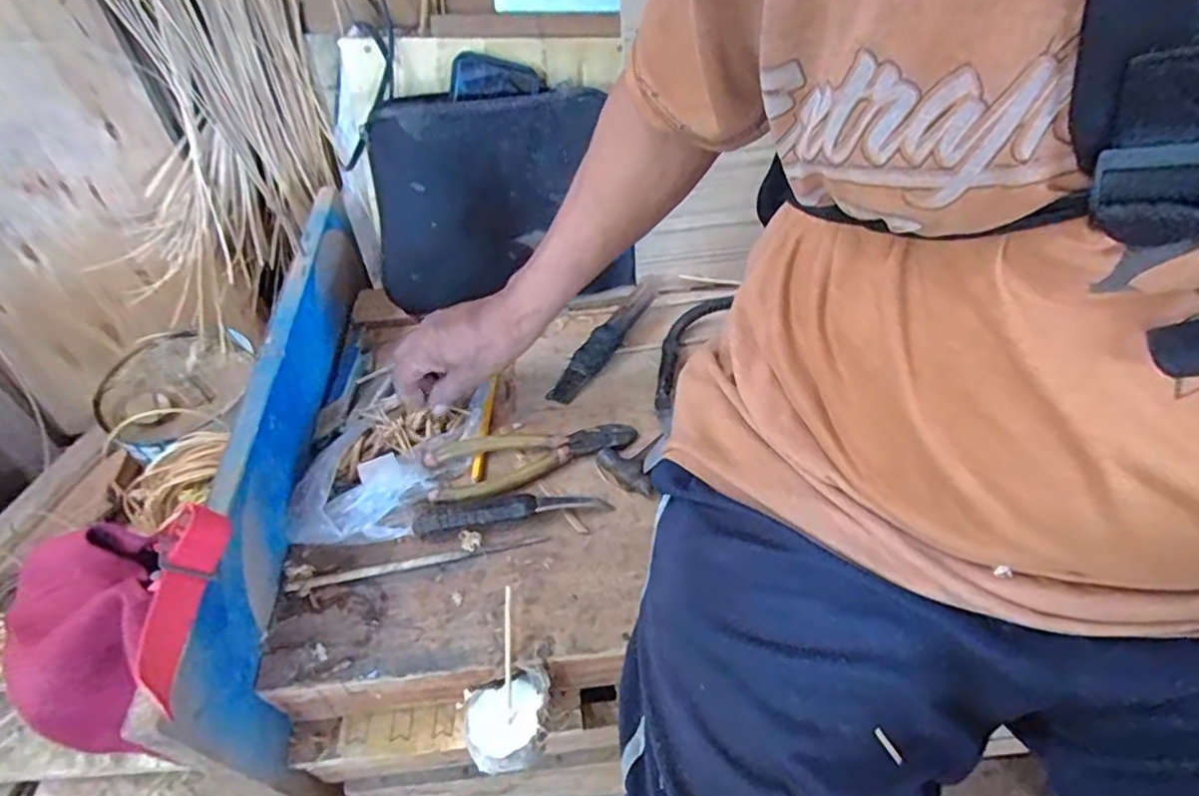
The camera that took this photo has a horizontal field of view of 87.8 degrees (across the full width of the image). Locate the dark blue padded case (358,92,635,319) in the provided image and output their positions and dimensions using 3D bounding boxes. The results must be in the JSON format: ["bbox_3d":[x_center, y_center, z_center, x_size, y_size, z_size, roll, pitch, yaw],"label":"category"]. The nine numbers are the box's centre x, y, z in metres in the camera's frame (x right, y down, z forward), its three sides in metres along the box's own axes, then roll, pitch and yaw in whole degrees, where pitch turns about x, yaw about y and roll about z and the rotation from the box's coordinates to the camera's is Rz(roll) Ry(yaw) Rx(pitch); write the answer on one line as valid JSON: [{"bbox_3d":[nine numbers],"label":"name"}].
[{"bbox_3d":[-0.092,-0.182,0.583,0.224,0.184,0.046,-15,31,-16],"label":"dark blue padded case"}]

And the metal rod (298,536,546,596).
[{"bbox_3d":[-0.125,0.118,0.448,0.173,0.004,0.010,-9,50,-6],"label":"metal rod"}]

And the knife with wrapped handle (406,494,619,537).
[{"bbox_3d":[-0.065,0.083,0.467,0.144,0.017,0.020,-9,50,-6],"label":"knife with wrapped handle"}]

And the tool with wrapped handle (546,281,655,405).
[{"bbox_3d":[0.006,-0.056,0.593,0.029,0.025,0.160,24,54,21],"label":"tool with wrapped handle"}]

